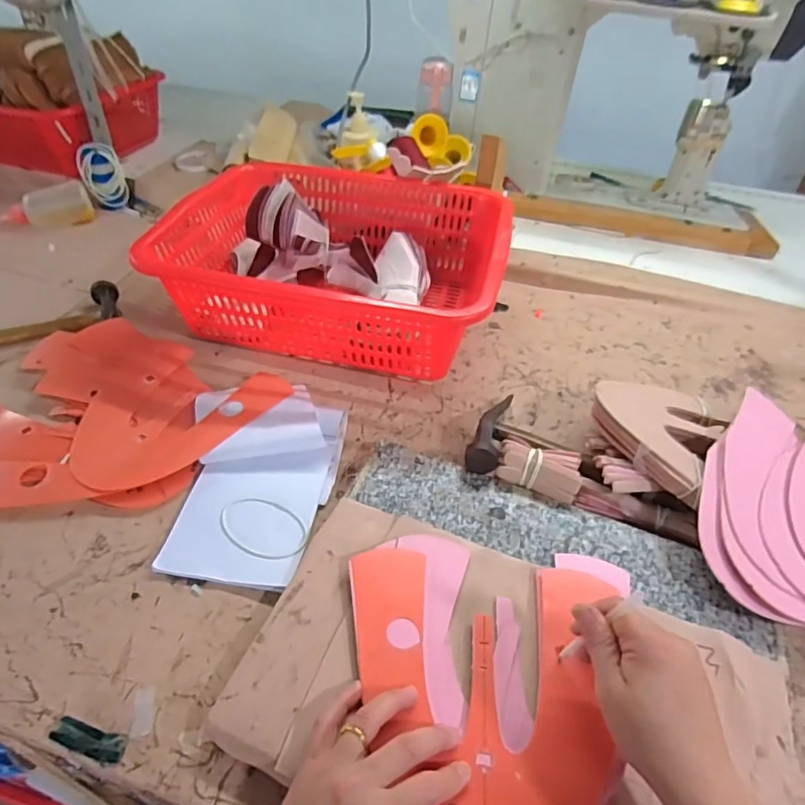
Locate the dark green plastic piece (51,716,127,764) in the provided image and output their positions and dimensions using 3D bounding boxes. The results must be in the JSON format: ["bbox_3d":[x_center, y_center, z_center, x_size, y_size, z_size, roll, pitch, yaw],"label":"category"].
[{"bbox_3d":[-0.223,0.240,0.381,0.054,0.007,0.017,12,46,8],"label":"dark green plastic piece"}]

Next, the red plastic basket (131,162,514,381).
[{"bbox_3d":[-0.081,-0.198,0.732,0.420,0.122,0.316,10,46,6],"label":"red plastic basket"}]

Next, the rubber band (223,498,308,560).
[{"bbox_3d":[-0.133,0.118,0.508,0.090,0.004,0.055,24,49,18],"label":"rubber band"}]

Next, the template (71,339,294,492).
[{"bbox_3d":[-0.260,0.015,0.591,0.195,0.018,0.201,20,48,15],"label":"template"}]

